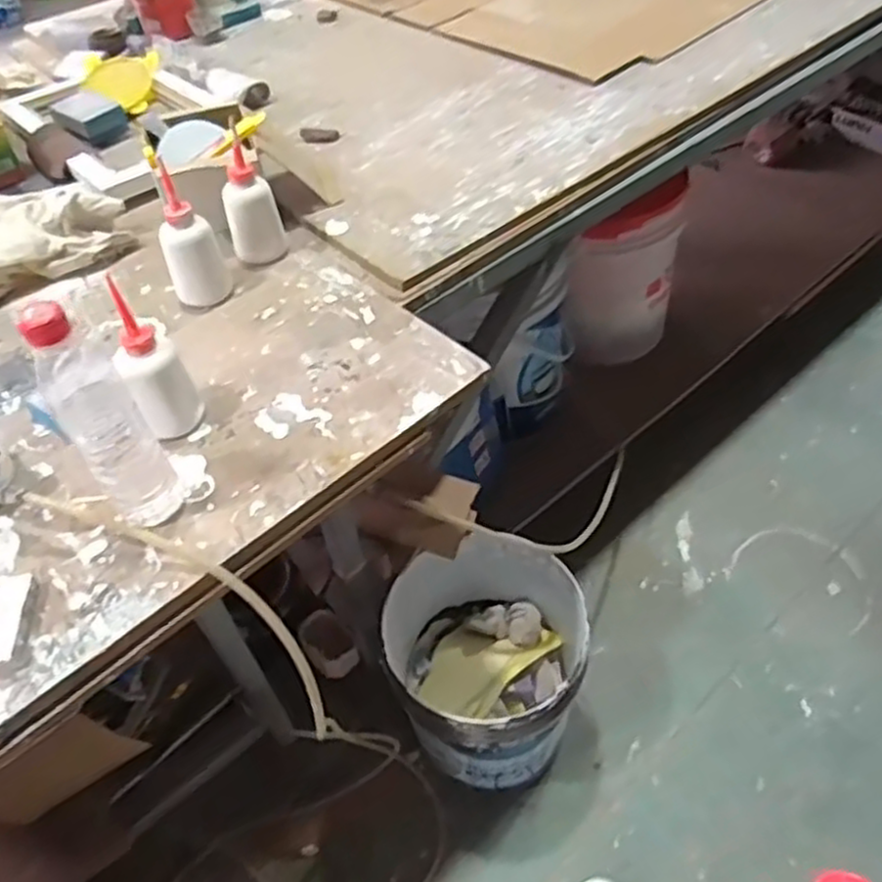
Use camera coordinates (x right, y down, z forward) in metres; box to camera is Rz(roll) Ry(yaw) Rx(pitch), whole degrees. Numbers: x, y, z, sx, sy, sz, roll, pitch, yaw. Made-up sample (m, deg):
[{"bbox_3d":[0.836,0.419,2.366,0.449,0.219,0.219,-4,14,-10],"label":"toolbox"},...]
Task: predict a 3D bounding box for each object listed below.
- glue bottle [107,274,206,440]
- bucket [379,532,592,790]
[{"bbox_3d":[-0.267,-0.066,0.674,0.058,0.151,0.064,-16,49,-11],"label":"glue bottle"},{"bbox_3d":[0.059,0.333,1.142,0.300,0.290,0.296,15,51,16],"label":"bucket"}]

